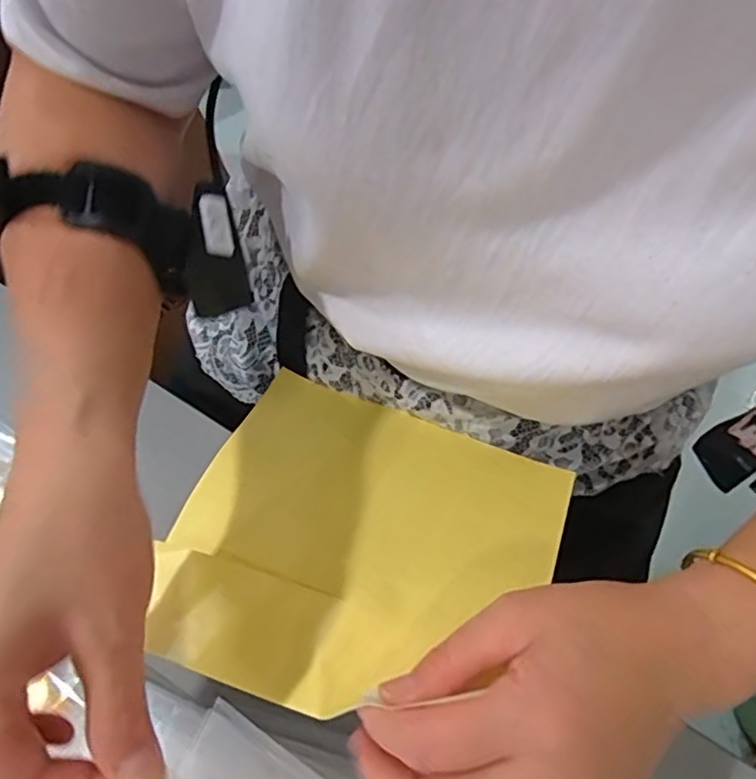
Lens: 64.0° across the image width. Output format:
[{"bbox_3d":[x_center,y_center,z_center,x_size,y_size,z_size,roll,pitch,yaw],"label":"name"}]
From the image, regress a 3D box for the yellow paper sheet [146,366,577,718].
[{"bbox_3d":[-0.009,0.074,0.322,0.194,0.015,0.187,14,40,16],"label":"yellow paper sheet"}]

